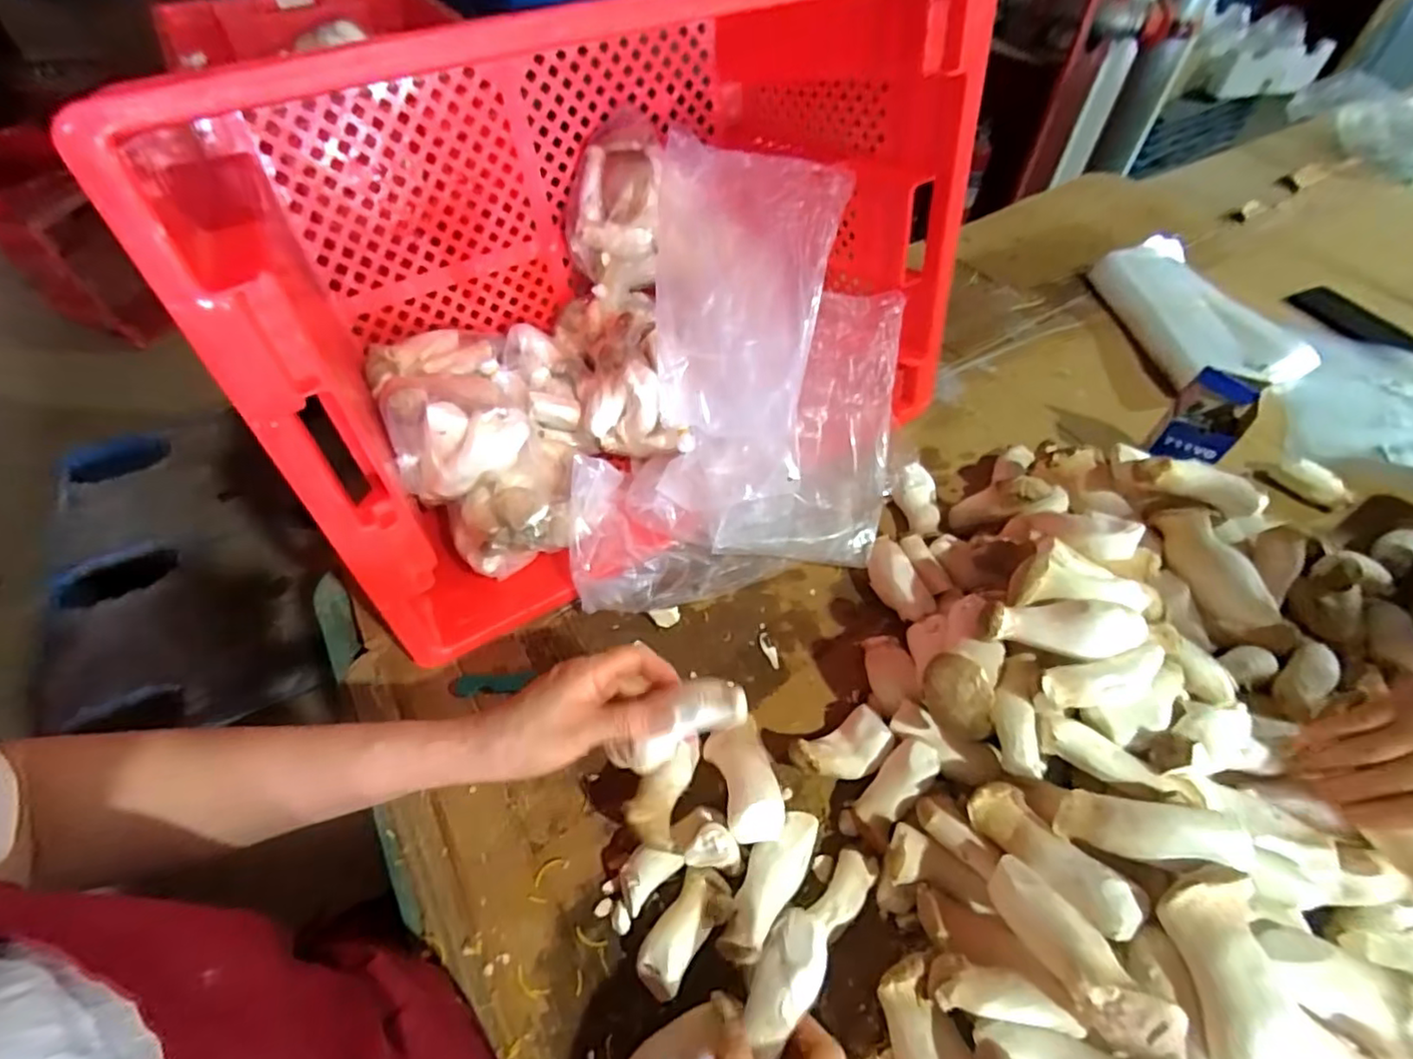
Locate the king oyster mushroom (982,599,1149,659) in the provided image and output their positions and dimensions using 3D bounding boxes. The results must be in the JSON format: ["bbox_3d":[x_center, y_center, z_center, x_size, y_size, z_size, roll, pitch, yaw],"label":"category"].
[{"bbox_3d":[0.257,0.068,0.450,0.102,0.032,0.035,12,53,8],"label":"king oyster mushroom"}]

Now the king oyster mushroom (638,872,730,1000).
[{"bbox_3d":[-0.015,0.276,0.431,0.033,0.030,0.078,29,57,21],"label":"king oyster mushroom"}]

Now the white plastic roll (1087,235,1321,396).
[{"bbox_3d":[0.679,-0.307,0.881,0.145,0.045,0.286,-9,52,-7],"label":"white plastic roll"}]

